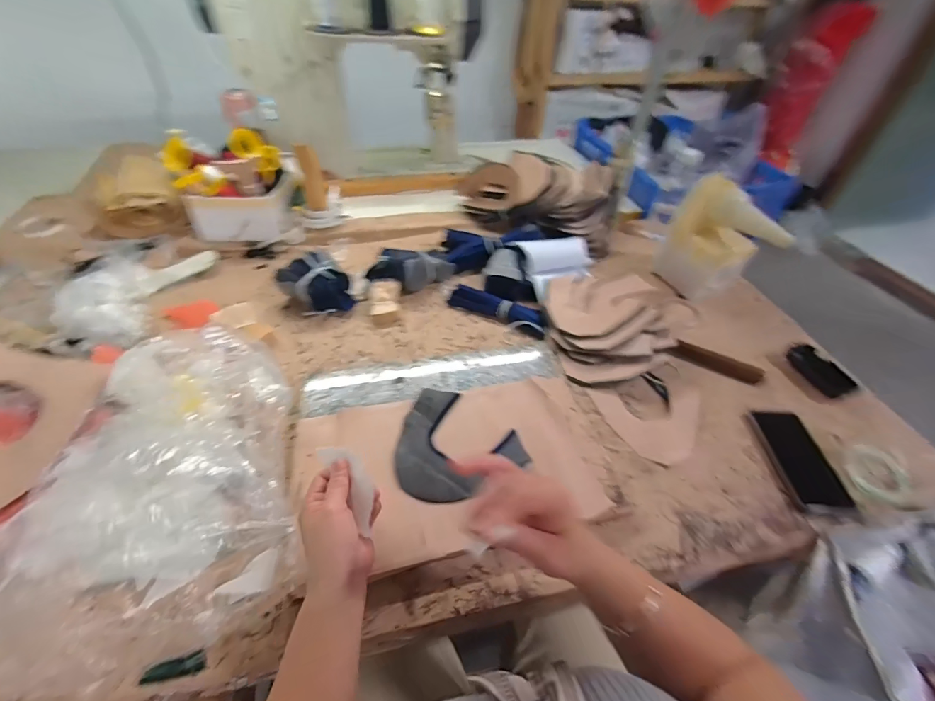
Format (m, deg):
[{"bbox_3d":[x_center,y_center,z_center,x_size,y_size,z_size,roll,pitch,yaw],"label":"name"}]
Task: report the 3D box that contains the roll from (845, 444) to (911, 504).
[{"bbox_3d":[0.578,0.168,0.570,0.069,0.014,0.082,17,47,13],"label":"roll"}]

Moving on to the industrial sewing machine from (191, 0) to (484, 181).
[{"bbox_3d":[-0.258,-0.633,0.938,0.586,0.393,0.149,-13,48,-16],"label":"industrial sewing machine"}]

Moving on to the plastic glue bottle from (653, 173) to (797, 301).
[{"bbox_3d":[0.481,-0.199,0.781,0.190,0.200,0.082,26,49,21],"label":"plastic glue bottle"}]

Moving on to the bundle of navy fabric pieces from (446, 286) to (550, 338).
[{"bbox_3d":[0.056,-0.075,0.745,0.191,0.026,0.057,24,49,19],"label":"bundle of navy fabric pieces"}]

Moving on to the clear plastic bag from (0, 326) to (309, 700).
[{"bbox_3d":[-0.354,0.136,0.444,0.294,0.133,0.351,-13,48,-16],"label":"clear plastic bag"}]

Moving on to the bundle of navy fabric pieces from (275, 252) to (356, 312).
[{"bbox_3d":[-0.272,-0.114,0.731,0.110,0.076,0.103,-29,54,-28],"label":"bundle of navy fabric pieces"}]

